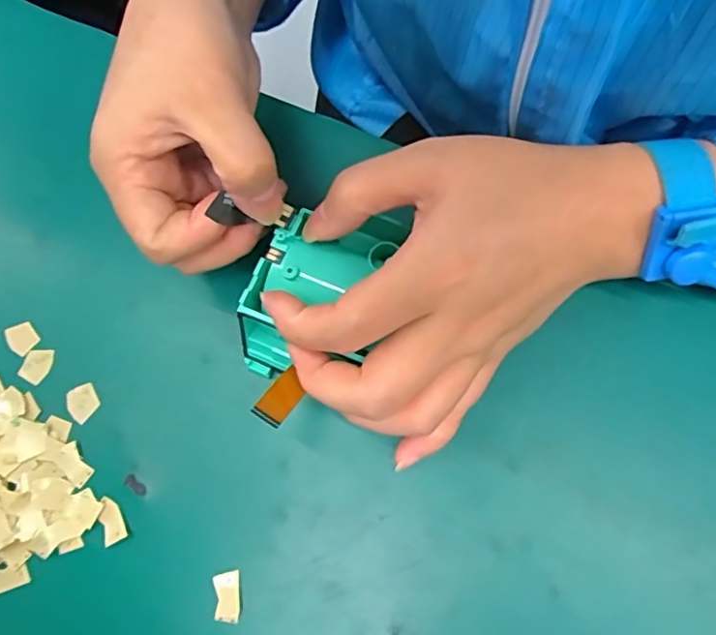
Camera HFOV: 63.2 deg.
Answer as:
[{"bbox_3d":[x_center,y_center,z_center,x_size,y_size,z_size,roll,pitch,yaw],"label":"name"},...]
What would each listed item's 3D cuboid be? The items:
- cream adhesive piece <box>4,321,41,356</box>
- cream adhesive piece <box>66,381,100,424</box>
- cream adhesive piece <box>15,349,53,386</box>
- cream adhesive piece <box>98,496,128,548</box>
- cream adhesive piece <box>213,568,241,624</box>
[{"bbox_3d":[-0.167,0.010,0.288,0.015,0.004,0.016,0,69,1],"label":"cream adhesive piece"},{"bbox_3d":[-0.131,0.039,0.276,0.016,0.004,0.016,41,75,15],"label":"cream adhesive piece"},{"bbox_3d":[-0.157,0.022,0.283,0.014,0.004,0.018,26,72,11],"label":"cream adhesive piece"},{"bbox_3d":[-0.111,0.089,0.258,0.010,0.004,0.020,-28,71,-9],"label":"cream adhesive piece"},{"bbox_3d":[-0.056,0.119,0.247,0.011,0.004,0.020,-8,69,-2],"label":"cream adhesive piece"}]

